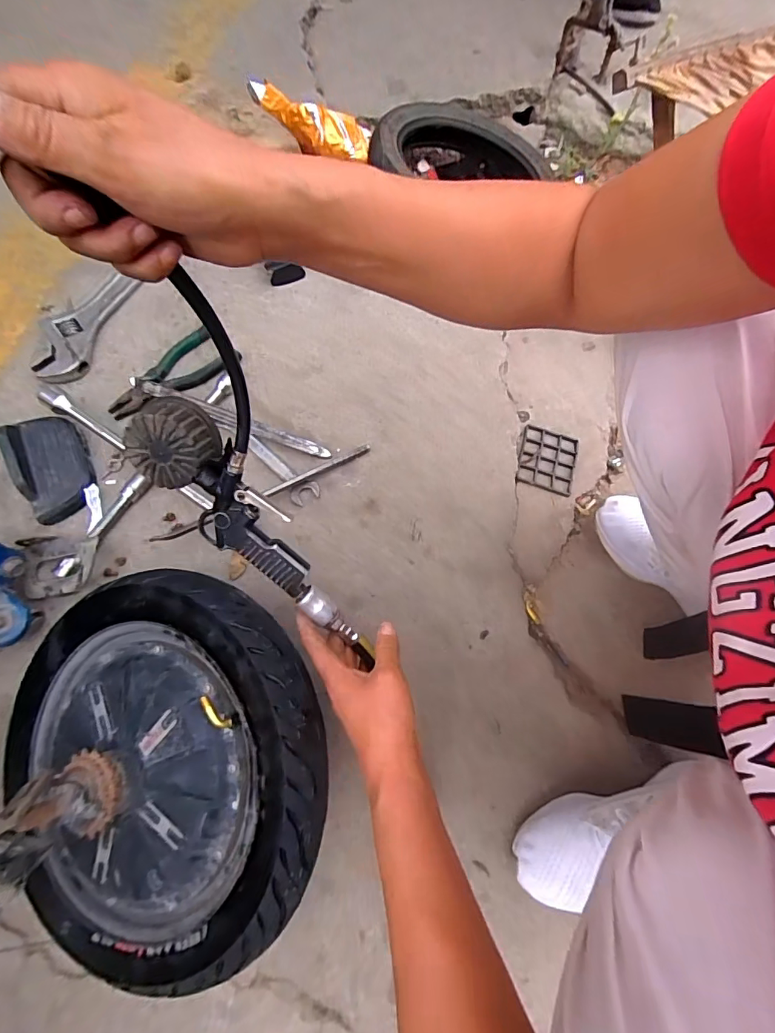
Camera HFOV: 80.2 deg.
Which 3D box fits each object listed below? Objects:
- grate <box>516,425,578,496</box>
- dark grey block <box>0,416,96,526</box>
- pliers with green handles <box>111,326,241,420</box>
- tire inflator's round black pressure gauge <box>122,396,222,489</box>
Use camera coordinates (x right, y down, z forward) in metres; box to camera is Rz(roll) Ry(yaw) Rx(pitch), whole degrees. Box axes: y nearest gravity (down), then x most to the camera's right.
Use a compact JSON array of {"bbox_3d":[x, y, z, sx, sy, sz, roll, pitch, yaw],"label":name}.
[{"bbox_3d":[0.238,-0.085,0.690,0.083,0.020,0.102,14,72,7],"label":"grate"},{"bbox_3d":[-0.444,-0.073,0.607,0.082,0.054,0.146,-24,76,-10],"label":"dark grey block"},{"bbox_3d":[-0.316,-0.211,0.665,0.192,0.023,0.082,-38,74,-10],"label":"pliers with green handles"},{"bbox_3d":[-0.180,-0.064,0.388,0.067,0.043,0.067,-24,113,17],"label":"tire inflator's round black pressure gauge"}]

